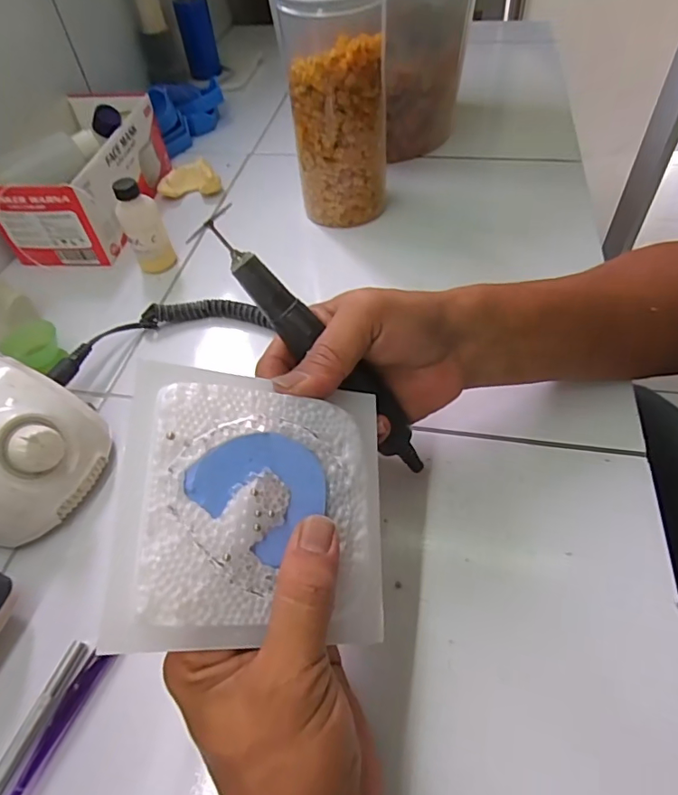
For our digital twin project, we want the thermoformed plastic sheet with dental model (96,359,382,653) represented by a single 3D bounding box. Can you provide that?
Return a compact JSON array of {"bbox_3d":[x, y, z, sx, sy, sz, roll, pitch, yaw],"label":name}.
[{"bbox_3d":[-0.036,0.050,0.238,0.122,0.024,0.120,9,71,-21],"label":"thermoformed plastic sheet with dental model"}]

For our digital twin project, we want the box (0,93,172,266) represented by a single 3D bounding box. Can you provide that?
[{"bbox_3d":[-0.267,-0.241,0.551,0.108,0.085,0.208,1,52,6],"label":"box"}]

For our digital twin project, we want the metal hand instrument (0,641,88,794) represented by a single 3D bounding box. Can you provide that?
[{"bbox_3d":[-0.166,0.187,0.245,0.013,0.007,0.131,14,54,16],"label":"metal hand instrument"}]

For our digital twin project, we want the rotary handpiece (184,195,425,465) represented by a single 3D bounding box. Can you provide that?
[{"bbox_3d":[-0.003,-0.023,0.289,0.025,0.193,0.028,-16,35,49],"label":"rotary handpiece"}]

